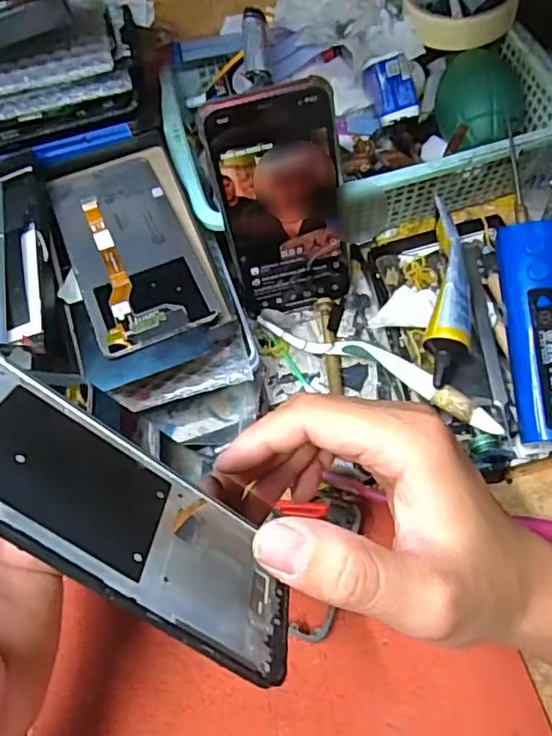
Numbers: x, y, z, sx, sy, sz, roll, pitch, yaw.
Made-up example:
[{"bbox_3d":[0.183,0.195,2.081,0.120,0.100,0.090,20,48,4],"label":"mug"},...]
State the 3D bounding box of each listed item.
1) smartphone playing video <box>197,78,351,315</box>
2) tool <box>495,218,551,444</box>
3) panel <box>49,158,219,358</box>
[{"bbox_3d":[0.005,-0.099,0.369,0.073,0.144,0.009,-13,43,1],"label":"smartphone playing video"},{"bbox_3d":[0.154,-0.022,0.346,0.034,0.025,0.132,-3,77,1],"label":"tool"},{"bbox_3d":[-0.094,-0.079,0.374,0.070,0.005,0.158,-21,60,-10],"label":"panel"}]

